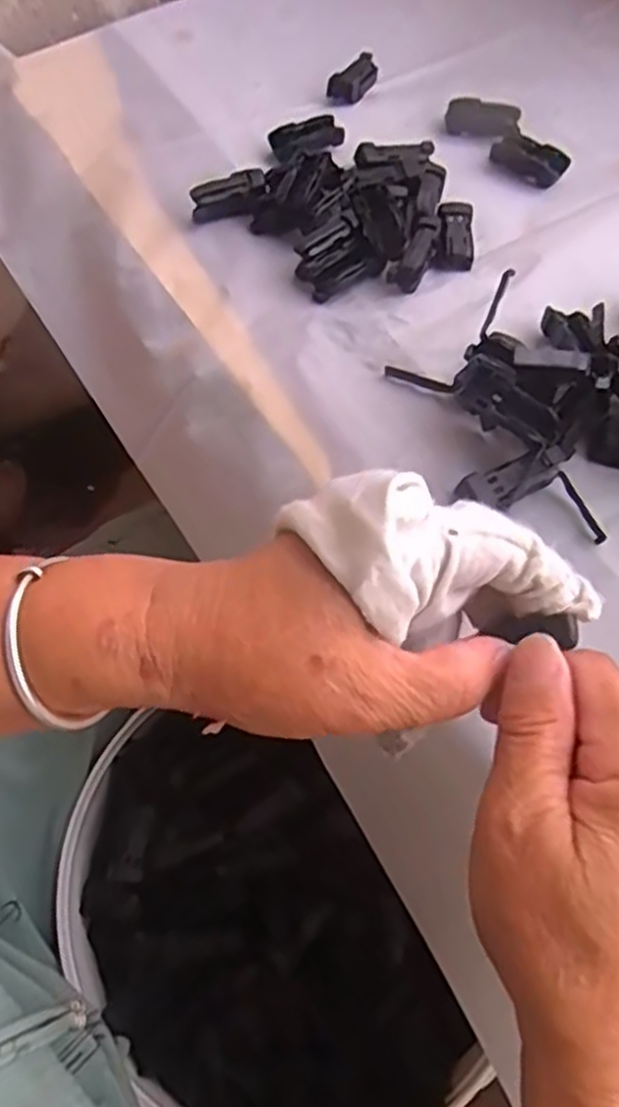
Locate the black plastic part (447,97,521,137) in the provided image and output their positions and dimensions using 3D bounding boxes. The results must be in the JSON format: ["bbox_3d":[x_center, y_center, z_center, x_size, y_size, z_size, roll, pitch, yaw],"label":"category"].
[{"bbox_3d":[0.113,-0.283,0.494,0.046,0.011,0.023,17,62,11],"label":"black plastic part"}]

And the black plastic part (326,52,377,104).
[{"bbox_3d":[0.031,-0.323,0.518,0.021,0.014,0.044,28,65,16],"label":"black plastic part"}]

